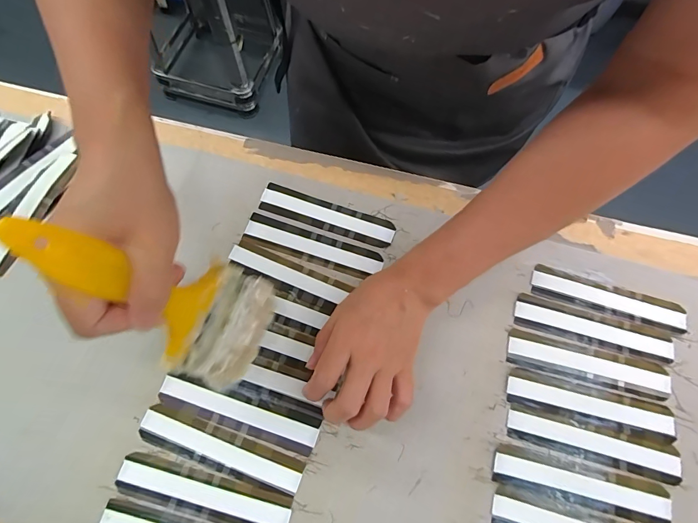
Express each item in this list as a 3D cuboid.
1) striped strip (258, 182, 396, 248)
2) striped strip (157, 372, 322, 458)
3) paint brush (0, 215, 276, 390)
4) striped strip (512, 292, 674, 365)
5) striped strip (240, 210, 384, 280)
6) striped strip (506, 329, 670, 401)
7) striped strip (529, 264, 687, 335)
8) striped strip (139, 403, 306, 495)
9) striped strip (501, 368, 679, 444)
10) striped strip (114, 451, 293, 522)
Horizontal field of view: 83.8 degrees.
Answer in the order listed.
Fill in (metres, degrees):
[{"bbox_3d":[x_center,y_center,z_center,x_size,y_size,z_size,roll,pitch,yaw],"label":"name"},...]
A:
[{"bbox_3d":[-0.023,-0.048,0.405,0.141,0.004,0.033,18,70,6],"label":"striped strip"},{"bbox_3d":[-0.096,0.130,0.337,0.141,0.005,0.031,17,70,5],"label":"striped strip"},{"bbox_3d":[-0.113,0.029,0.243,0.014,0.195,0.084,15,75,26],"label":"paint brush"},{"bbox_3d":[0.229,0.063,0.367,0.142,0.009,0.032,16,70,5],"label":"striped strip"},{"bbox_3d":[-0.037,-0.015,0.391,0.139,0.004,0.032,18,70,6],"label":"striped strip"},{"bbox_3d":[0.217,0.094,0.356,0.141,0.004,0.033,13,73,6],"label":"striped strip"},{"bbox_3d":[0.250,0.036,0.379,0.143,0.007,0.033,17,70,5],"label":"striped strip"},{"bbox_3d":[-0.108,0.158,0.327,0.141,0.004,0.031,19,71,6],"label":"striped strip"},{"bbox_3d":[0.212,0.126,0.343,0.141,0.004,0.032,14,70,4],"label":"striped strip"},{"bbox_3d":[-0.117,0.188,0.313,0.140,0.005,0.031,14,70,4],"label":"striped strip"}]

